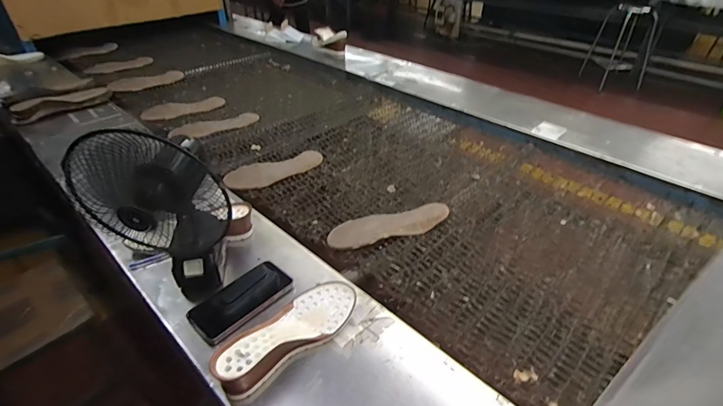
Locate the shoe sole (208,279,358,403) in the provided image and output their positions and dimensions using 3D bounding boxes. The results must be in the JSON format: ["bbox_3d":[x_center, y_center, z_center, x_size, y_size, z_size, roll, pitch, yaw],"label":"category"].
[{"bbox_3d":[-0.105,0.183,0.580,0.088,0.054,0.230,29,46,33],"label":"shoe sole"}]

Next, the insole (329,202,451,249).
[{"bbox_3d":[0.057,0.043,0.830,0.259,0.021,0.084,-14,41,-17],"label":"insole"}]

